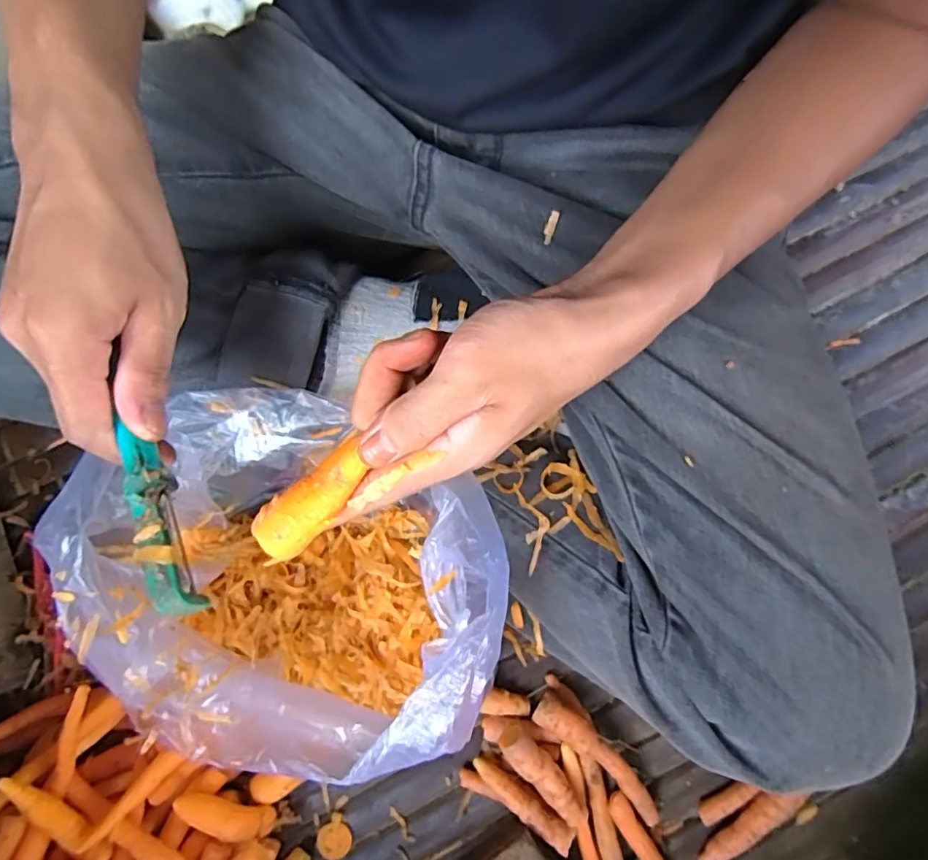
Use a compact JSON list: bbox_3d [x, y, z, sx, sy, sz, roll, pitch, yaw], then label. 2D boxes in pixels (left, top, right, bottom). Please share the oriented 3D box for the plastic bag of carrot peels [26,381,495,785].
[{"bbox_3d":[-0.096,0.083,0.302,0.205,0.161,0.170,39,78,9],"label":"plastic bag of carrot peels"}]

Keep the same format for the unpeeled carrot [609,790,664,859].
[{"bbox_3d":[0.120,0.272,0.356,0.015,0.022,0.085,-33,78,-9],"label":"unpeeled carrot"}]

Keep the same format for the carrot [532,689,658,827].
[{"bbox_3d":[0.089,0.212,0.363,0.102,0.030,0.022,40,78,9],"label":"carrot"}]

